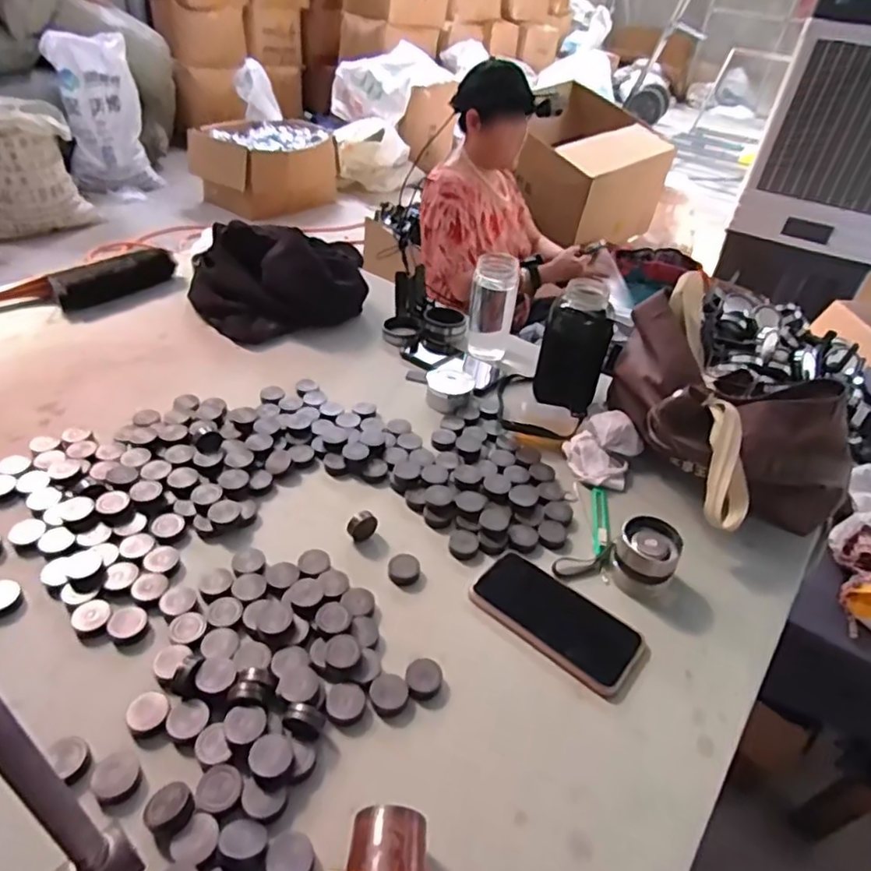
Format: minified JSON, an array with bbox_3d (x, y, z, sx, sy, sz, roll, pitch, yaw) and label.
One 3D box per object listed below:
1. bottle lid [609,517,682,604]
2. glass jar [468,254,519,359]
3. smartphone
[{"bbox_3d":[0.221,0.129,0.636,0.062,0.064,0.056,18,39,13],"label":"bottle lid"},{"bbox_3d":[0.088,-0.196,0.938,0.067,0.155,0.066,5,38,-4],"label":"glass jar"},{"bbox_3d":[0.120,0.179,0.602,0.163,0.010,0.085,31,44,27],"label":"smartphone"}]

